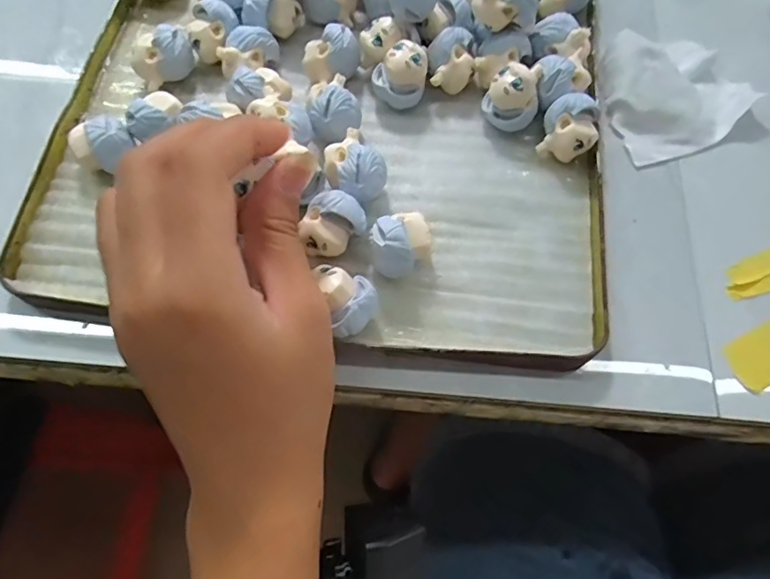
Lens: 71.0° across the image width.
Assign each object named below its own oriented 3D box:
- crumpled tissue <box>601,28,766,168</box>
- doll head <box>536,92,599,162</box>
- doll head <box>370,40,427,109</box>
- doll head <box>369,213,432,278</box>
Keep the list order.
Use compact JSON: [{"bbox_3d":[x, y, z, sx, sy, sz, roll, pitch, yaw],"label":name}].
[{"bbox_3d":[0.137,-0.096,0.256,0.067,0.017,0.061,-21,69,-11],"label":"crumpled tissue"},{"bbox_3d":[0.081,-0.070,0.237,0.022,0.023,0.021,1,67,-2],"label":"doll head"},{"bbox_3d":[0.006,-0.097,0.247,0.024,0.023,0.019,6,67,1],"label":"doll head"},{"bbox_3d":[0.006,-0.016,0.212,0.022,0.023,0.025,-5,67,-4],"label":"doll head"}]

